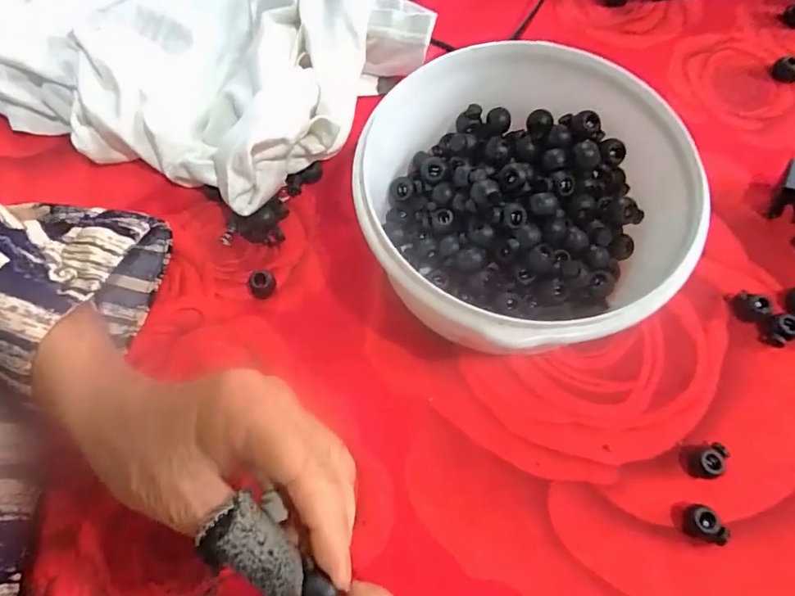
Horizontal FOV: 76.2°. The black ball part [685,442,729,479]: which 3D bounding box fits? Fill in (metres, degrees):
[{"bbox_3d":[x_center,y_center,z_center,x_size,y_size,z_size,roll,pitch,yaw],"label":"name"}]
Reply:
[{"bbox_3d":[0.158,0.083,0.255,0.017,0.011,0.015,-14,69,-5],"label":"black ball part"}]

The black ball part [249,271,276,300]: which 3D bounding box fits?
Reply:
[{"bbox_3d":[-0.078,-0.007,0.293,0.015,0.012,0.012,-37,73,-14],"label":"black ball part"}]

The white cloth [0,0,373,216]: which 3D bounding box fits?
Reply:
[{"bbox_3d":[-0.157,-0.180,0.341,0.273,0.056,0.247,6,68,2],"label":"white cloth"}]

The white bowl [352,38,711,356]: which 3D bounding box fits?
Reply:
[{"bbox_3d":[0.060,-0.044,0.270,0.151,0.077,0.157,0,68,0],"label":"white bowl"}]

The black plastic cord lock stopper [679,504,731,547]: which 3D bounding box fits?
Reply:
[{"bbox_3d":[0.148,0.109,0.244,0.017,0.011,0.015,19,69,7],"label":"black plastic cord lock stopper"}]

